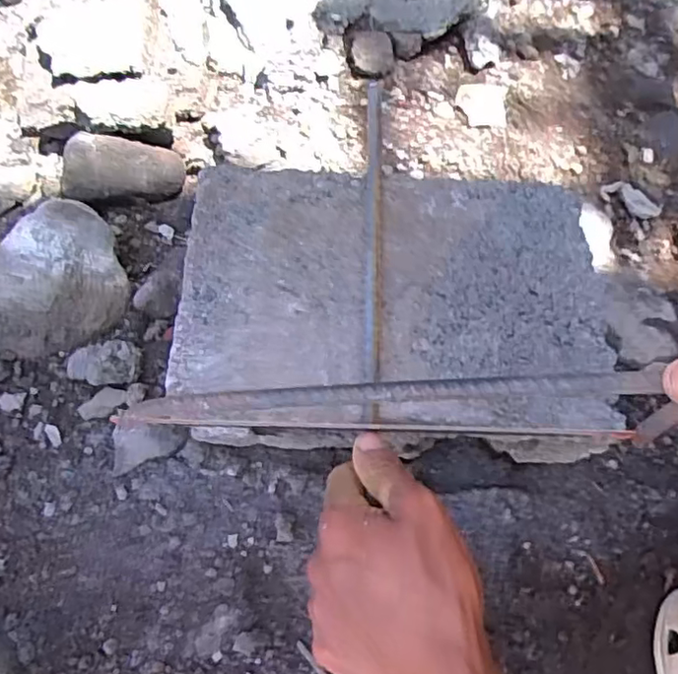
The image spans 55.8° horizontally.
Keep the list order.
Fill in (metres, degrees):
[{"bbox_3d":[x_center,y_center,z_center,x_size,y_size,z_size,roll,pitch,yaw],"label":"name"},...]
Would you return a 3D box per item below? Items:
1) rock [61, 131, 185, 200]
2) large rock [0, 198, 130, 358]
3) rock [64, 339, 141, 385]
[{"bbox_3d":[-0.197,-0.156,0.586,0.103,0.042,0.054,-8,101,-13],"label":"rock"},{"bbox_3d":[-0.236,-0.041,0.517,0.096,0.063,0.150,36,70,15],"label":"large rock"},{"bbox_3d":[-0.189,0.022,0.511,0.058,0.022,0.033,-1,66,3],"label":"rock"}]

